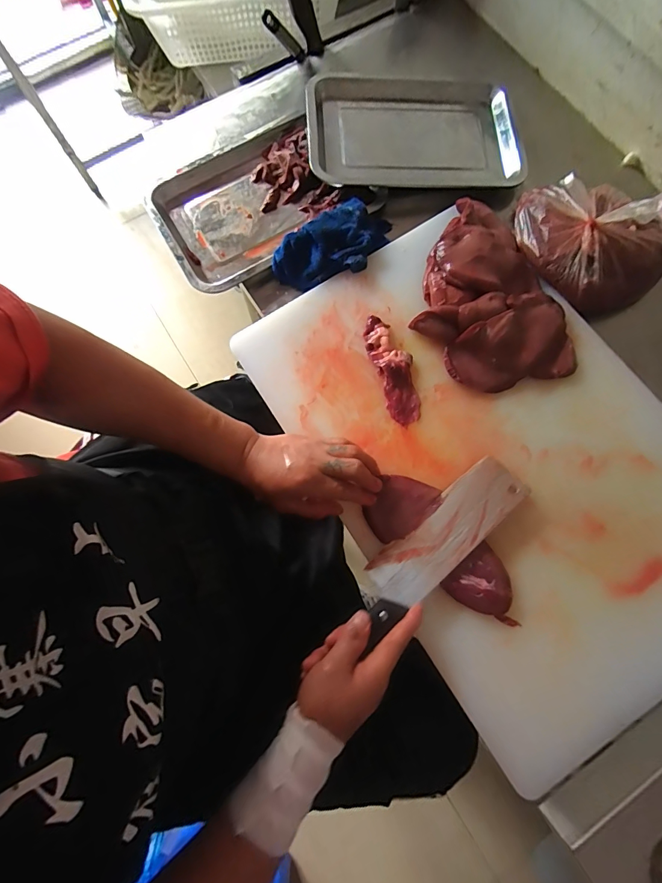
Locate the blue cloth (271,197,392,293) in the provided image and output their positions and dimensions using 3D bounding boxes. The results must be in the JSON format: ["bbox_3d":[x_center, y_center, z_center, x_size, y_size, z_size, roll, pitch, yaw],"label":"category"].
[{"bbox_3d":[0.008,-0.260,0.515,0.168,0.035,0.081,-33,79,-7],"label":"blue cloth"}]

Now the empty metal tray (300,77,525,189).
[{"bbox_3d":[0.122,-0.459,0.574,0.311,0.036,0.214,-5,74,1],"label":"empty metal tray"}]

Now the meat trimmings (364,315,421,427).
[{"bbox_3d":[0.078,-0.091,0.486,0.045,0.014,0.140,-17,74,-3],"label":"meat trimmings"}]

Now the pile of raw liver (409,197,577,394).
[{"bbox_3d":[0.189,-0.181,0.493,0.177,0.040,0.256,-23,75,-4],"label":"pile of raw liver"}]

